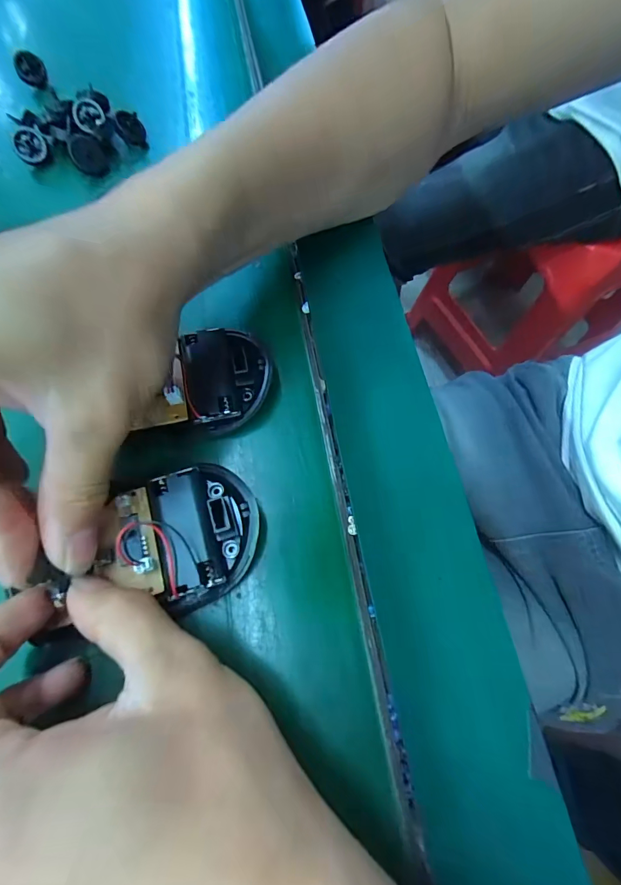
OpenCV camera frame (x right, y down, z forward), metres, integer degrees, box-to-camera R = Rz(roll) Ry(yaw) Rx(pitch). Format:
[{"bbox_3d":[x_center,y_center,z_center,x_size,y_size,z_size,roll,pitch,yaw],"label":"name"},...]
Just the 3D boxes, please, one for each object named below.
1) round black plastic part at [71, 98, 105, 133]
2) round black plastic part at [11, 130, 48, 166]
[{"bbox_3d":[-0.149,-0.220,0.255,0.019,0.004,0.020,-30,102,-6],"label":"round black plastic part"},{"bbox_3d":[-0.182,-0.192,0.247,0.019,0.016,0.008,-34,71,-12],"label":"round black plastic part"}]

